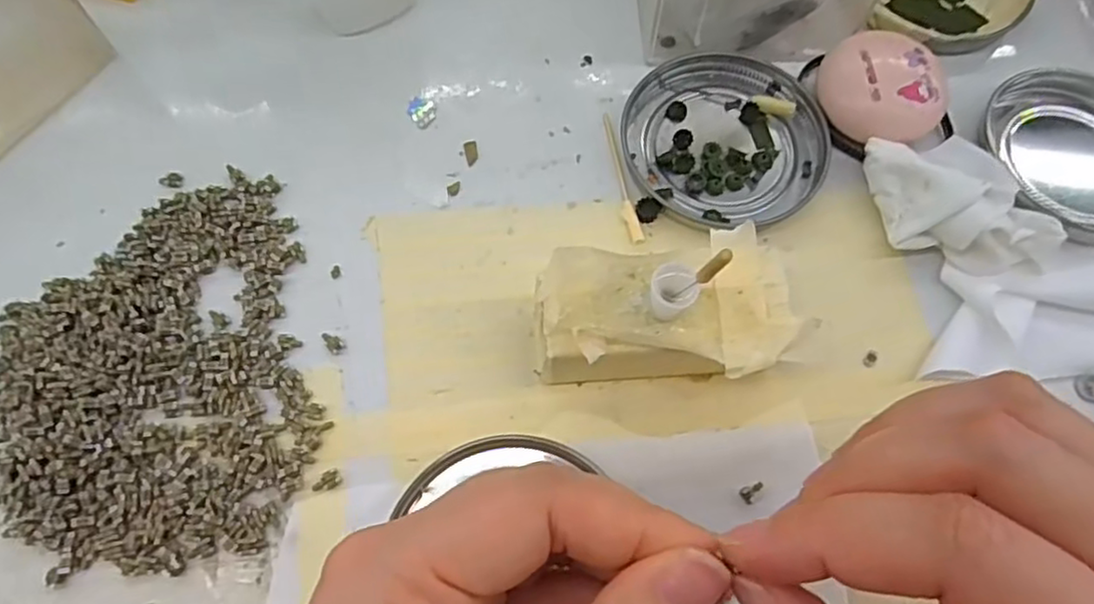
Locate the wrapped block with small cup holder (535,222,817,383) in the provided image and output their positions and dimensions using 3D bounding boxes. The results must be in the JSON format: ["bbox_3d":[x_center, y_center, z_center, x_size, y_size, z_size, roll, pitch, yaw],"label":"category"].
[{"bbox_3d":[0.036,0.005,0.223,0.084,0.043,0.047,-7,69,-3],"label":"wrapped block with small cup holder"}]

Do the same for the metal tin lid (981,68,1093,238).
[{"bbox_3d":[0.207,-0.060,0.262,0.077,0.015,0.077,0,69,0],"label":"metal tin lid"}]

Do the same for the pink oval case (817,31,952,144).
[{"bbox_3d":[0.130,-0.082,0.268,0.042,0.023,0.047,-28,71,-11],"label":"pink oval case"}]

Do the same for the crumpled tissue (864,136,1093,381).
[{"bbox_3d":[0.186,-0.024,0.245,0.121,0.024,0.091,-7,69,-3],"label":"crumpled tissue"}]

